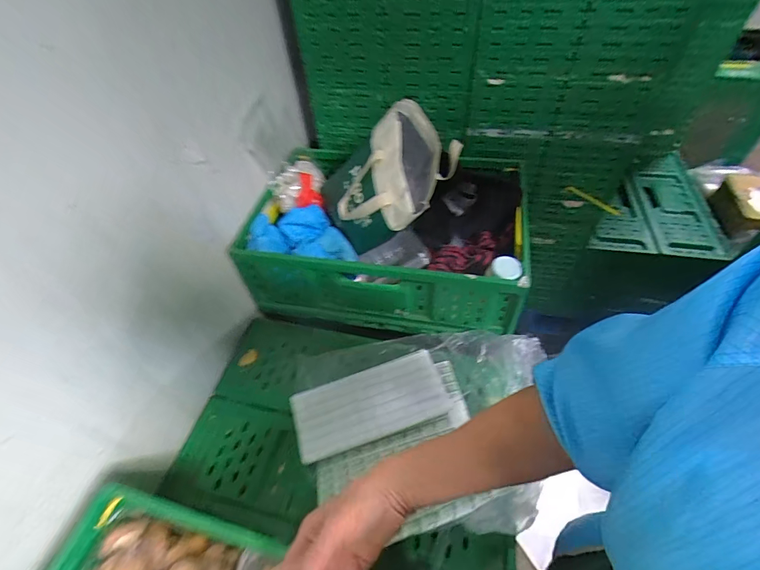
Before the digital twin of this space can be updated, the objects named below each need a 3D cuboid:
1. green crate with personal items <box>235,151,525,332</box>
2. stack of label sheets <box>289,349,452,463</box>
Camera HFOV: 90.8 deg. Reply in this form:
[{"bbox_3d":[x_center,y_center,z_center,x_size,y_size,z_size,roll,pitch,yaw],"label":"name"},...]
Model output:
[{"bbox_3d":[0.017,-0.124,0.875,0.579,0.219,0.392,6,51,10],"label":"green crate with personal items"},{"bbox_3d":[-0.019,0.220,0.702,0.281,0.023,0.128,-16,50,-8],"label":"stack of label sheets"}]

